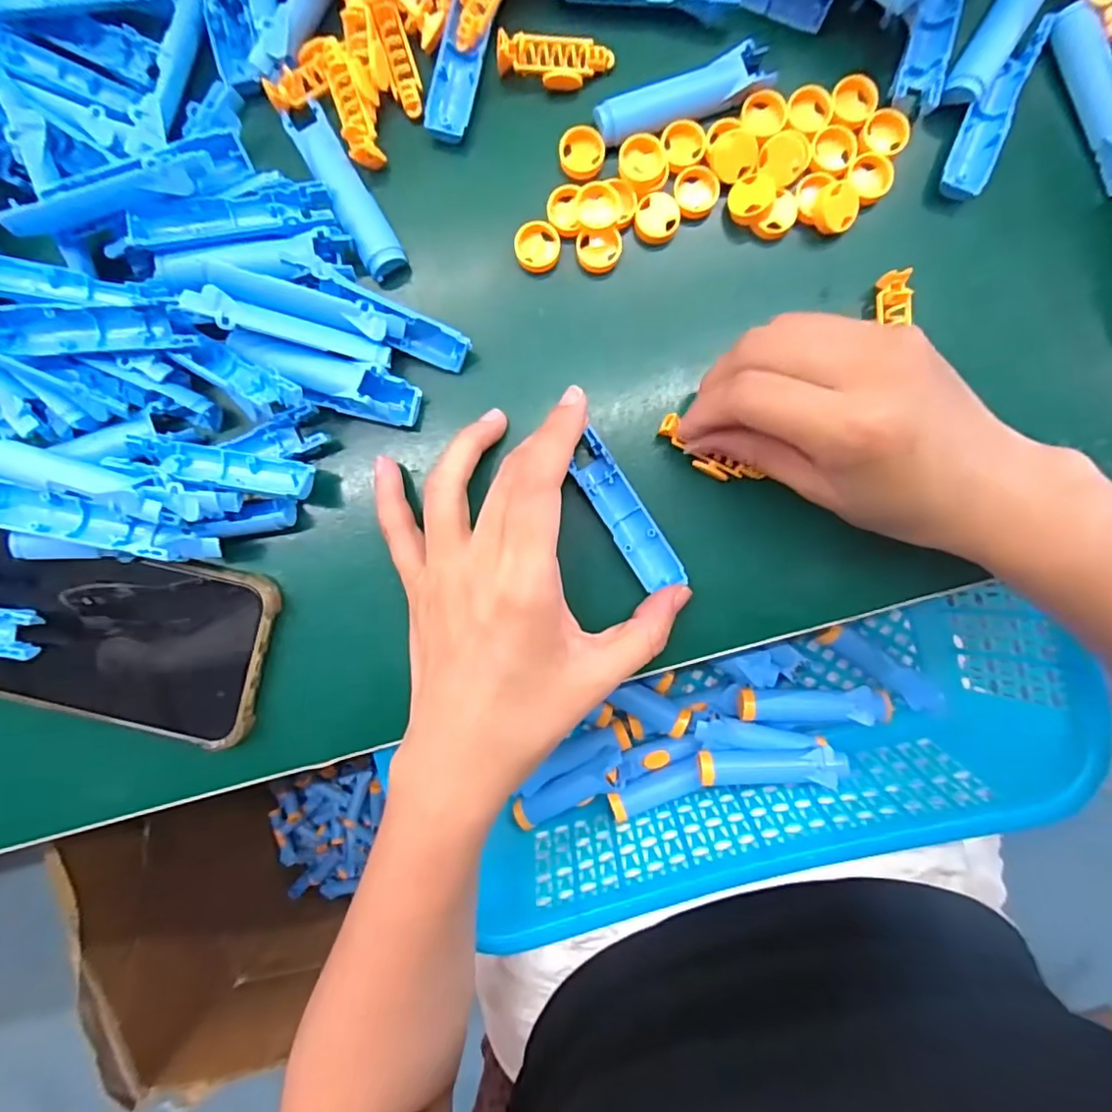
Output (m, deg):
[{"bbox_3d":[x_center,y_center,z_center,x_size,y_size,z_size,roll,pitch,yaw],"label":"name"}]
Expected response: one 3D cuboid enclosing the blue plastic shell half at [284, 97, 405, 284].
[{"bbox_3d":[-0.089,-0.156,0.249,0.017,0.013,0.078,-30,94,2],"label":"blue plastic shell half"}]

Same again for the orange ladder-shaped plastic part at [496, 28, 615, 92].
[{"bbox_3d":[0.000,-0.210,0.248,0.048,0.017,0.017,-6,94,0],"label":"orange ladder-shaped plastic part"}]

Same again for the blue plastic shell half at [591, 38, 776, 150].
[{"bbox_3d":[0.055,-0.193,0.245,0.076,0.009,0.017,-23,94,1],"label":"blue plastic shell half"}]

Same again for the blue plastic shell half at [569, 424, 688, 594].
[{"bbox_3d":[0.029,-0.018,0.248,0.019,0.007,0.072,-32,92,2],"label":"blue plastic shell half"}]

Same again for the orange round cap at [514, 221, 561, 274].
[{"bbox_3d":[-0.008,-0.134,0.253,0.019,0.009,0.019,0,94,0],"label":"orange round cap"}]

